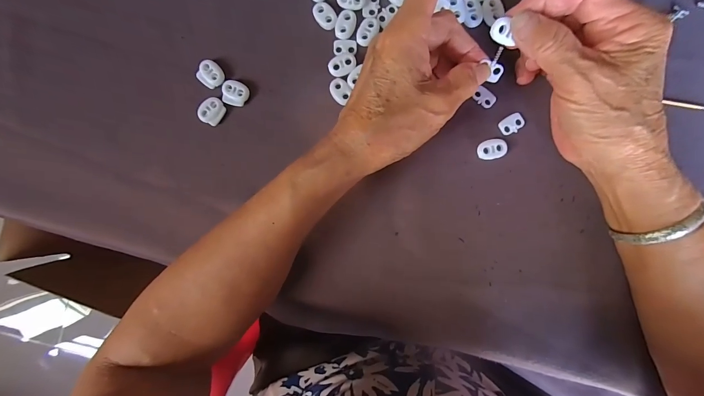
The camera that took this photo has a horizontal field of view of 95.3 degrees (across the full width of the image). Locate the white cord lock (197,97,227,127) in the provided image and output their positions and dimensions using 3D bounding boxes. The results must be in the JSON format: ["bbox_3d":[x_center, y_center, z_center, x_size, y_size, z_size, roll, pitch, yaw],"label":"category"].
[{"bbox_3d":[-0.116,-0.072,0.262,0.018,0.005,0.022,39,93,2],"label":"white cord lock"}]

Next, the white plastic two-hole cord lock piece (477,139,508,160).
[{"bbox_3d":[0.111,-0.038,0.253,0.023,0.005,0.015,-6,91,4],"label":"white plastic two-hole cord lock piece"}]

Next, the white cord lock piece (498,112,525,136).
[{"bbox_3d":[0.126,-0.058,0.252,0.019,0.004,0.014,-29,89,4],"label":"white cord lock piece"}]

